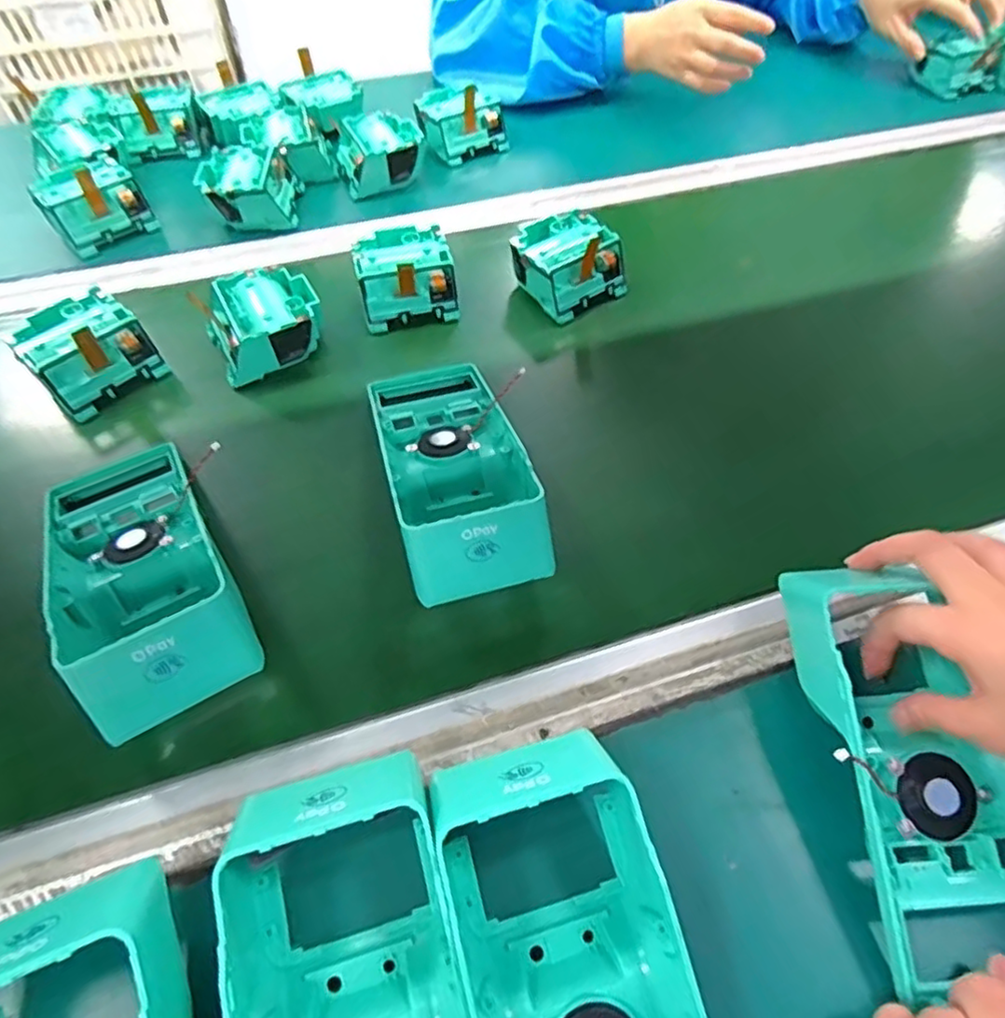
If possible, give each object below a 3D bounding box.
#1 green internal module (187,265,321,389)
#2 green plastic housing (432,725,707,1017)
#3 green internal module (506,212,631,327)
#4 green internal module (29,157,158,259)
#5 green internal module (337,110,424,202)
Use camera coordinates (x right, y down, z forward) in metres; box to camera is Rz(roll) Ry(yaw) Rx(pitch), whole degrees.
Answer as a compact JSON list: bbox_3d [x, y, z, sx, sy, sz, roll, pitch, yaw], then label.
[{"bbox_3d":[-0.179,-0.142,0.479,0.079,0.039,0.074,-24,57,-17],"label":"green internal module"},{"bbox_3d":[0.030,0.190,0.245,0.083,0.056,0.191,-13,67,-9],"label":"green plastic housing"},{"bbox_3d":[0.052,-0.198,0.524,0.079,0.047,0.076,-29,58,-19],"label":"green internal module"},{"bbox_3d":[-0.355,-0.263,0.560,0.079,0.055,0.065,-31,59,-21],"label":"green internal module"},{"bbox_3d":[-0.115,-0.343,0.616,0.077,0.043,0.074,-15,54,-10],"label":"green internal module"}]

